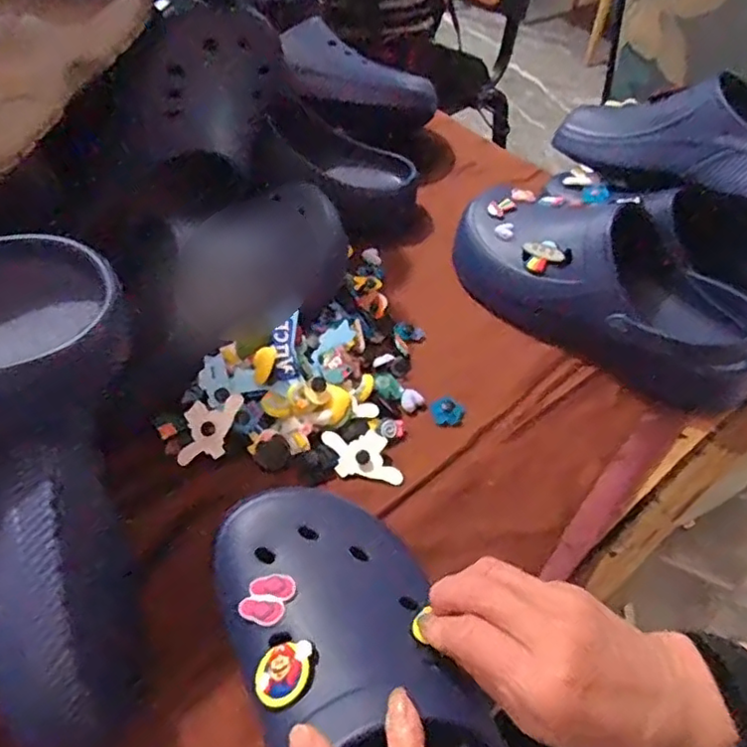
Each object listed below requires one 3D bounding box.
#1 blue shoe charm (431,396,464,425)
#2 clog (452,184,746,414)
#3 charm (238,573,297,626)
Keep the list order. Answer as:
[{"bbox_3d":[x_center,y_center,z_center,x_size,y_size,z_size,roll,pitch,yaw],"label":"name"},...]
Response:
[{"bbox_3d":[0.058,0.030,0.488,0.026,0.016,0.018,9,51,5],"label":"blue shoe charm"},{"bbox_3d":[0.191,-0.080,0.532,0.108,0.093,0.288,-32,58,-25],"label":"clog"},{"bbox_3d":[-0.056,0.117,0.325,0.024,0.005,0.026,18,52,12],"label":"charm"}]

